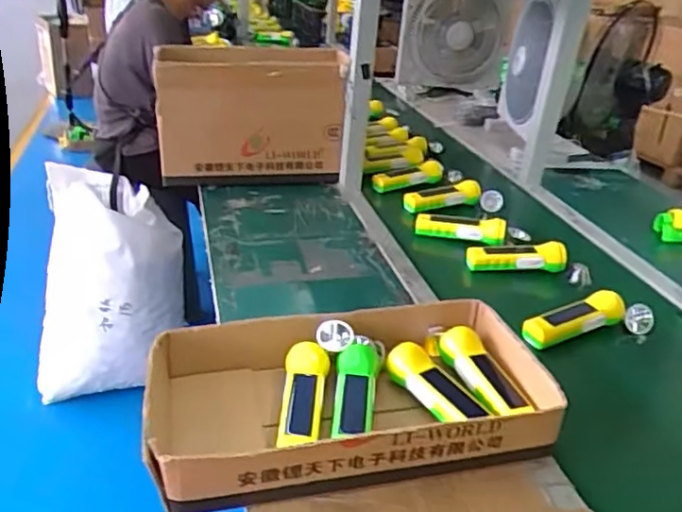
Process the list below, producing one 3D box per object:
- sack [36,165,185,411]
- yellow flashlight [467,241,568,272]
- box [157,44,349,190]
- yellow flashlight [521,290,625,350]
[{"bbox_3d":[-0.639,0.060,1.723,0.375,0.641,0.157,-3,-4,8],"label":"sack"},{"bbox_3d":[0.303,-0.003,1.080,0.179,0.042,0.055,-2,28,-10],"label":"yellow flashlight"},{"bbox_3d":[-0.193,-0.300,1.325,0.373,0.257,0.169,-2,28,-10],"label":"box"},{"bbox_3d":[0.339,0.095,0.910,0.170,0.052,0.049,-12,32,-27],"label":"yellow flashlight"}]

